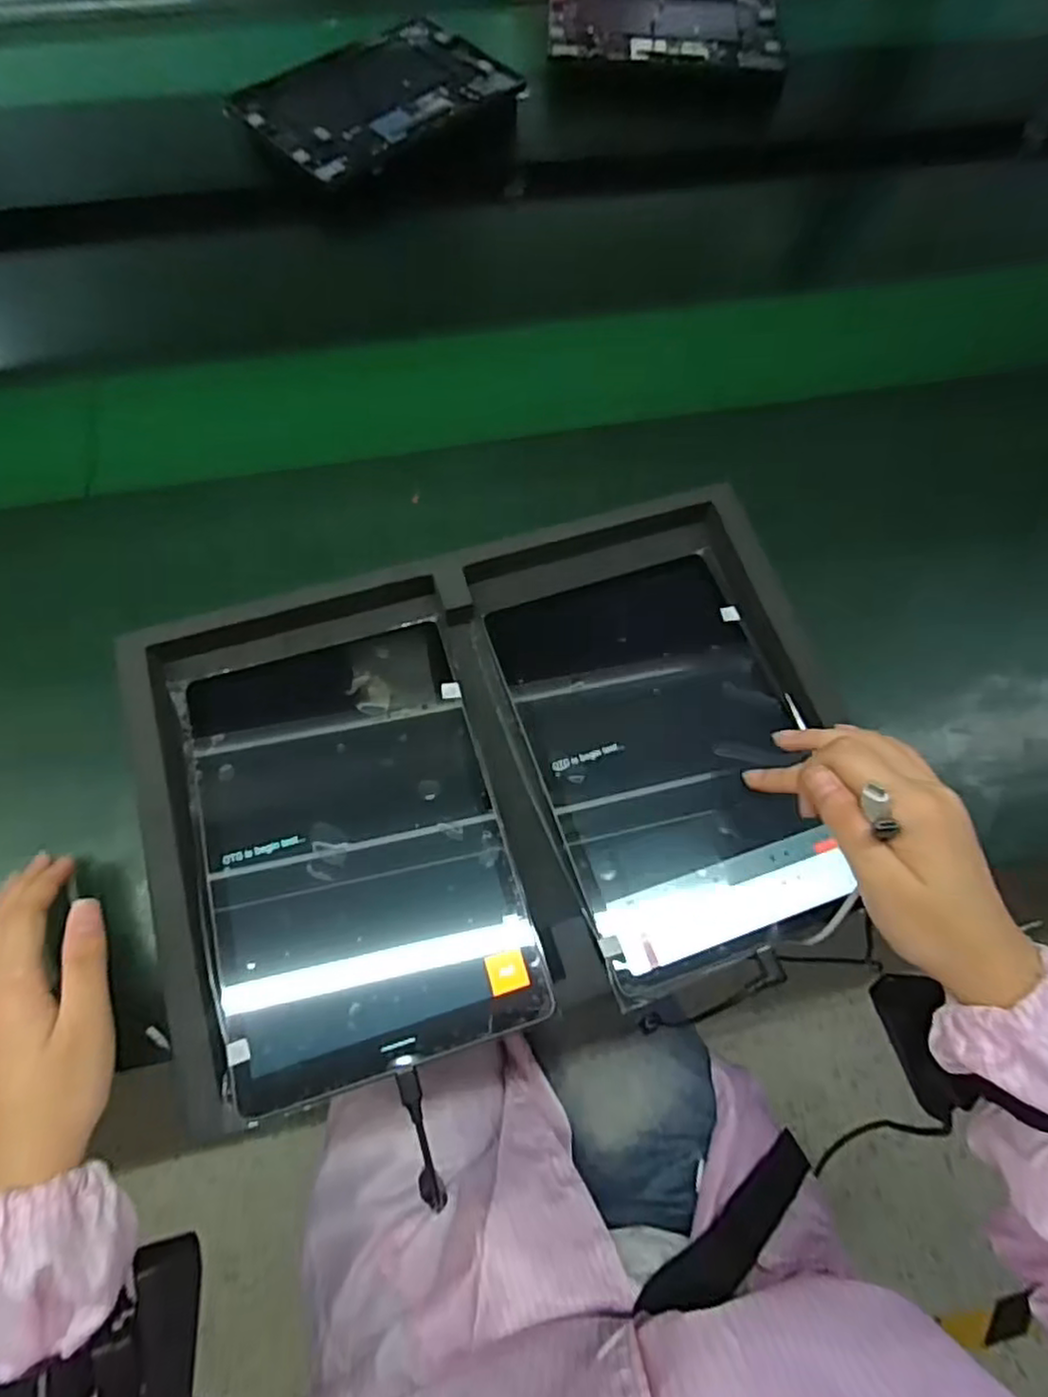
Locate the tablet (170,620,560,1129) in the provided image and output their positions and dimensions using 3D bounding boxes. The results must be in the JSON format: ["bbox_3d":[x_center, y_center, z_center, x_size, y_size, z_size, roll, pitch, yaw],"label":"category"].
[{"bbox_3d":[-0.101,0.077,0.403,0.170,0.014,0.258,-16,70,-9],"label":"tablet"}]

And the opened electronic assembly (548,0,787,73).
[{"bbox_3d":[0.155,-0.741,0.755,0.251,0.013,0.149,4,68,-1],"label":"opened electronic assembly"}]

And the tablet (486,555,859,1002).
[{"bbox_3d":[0.091,0.029,0.435,0.164,0.012,0.253,-17,65,-9],"label":"tablet"}]

